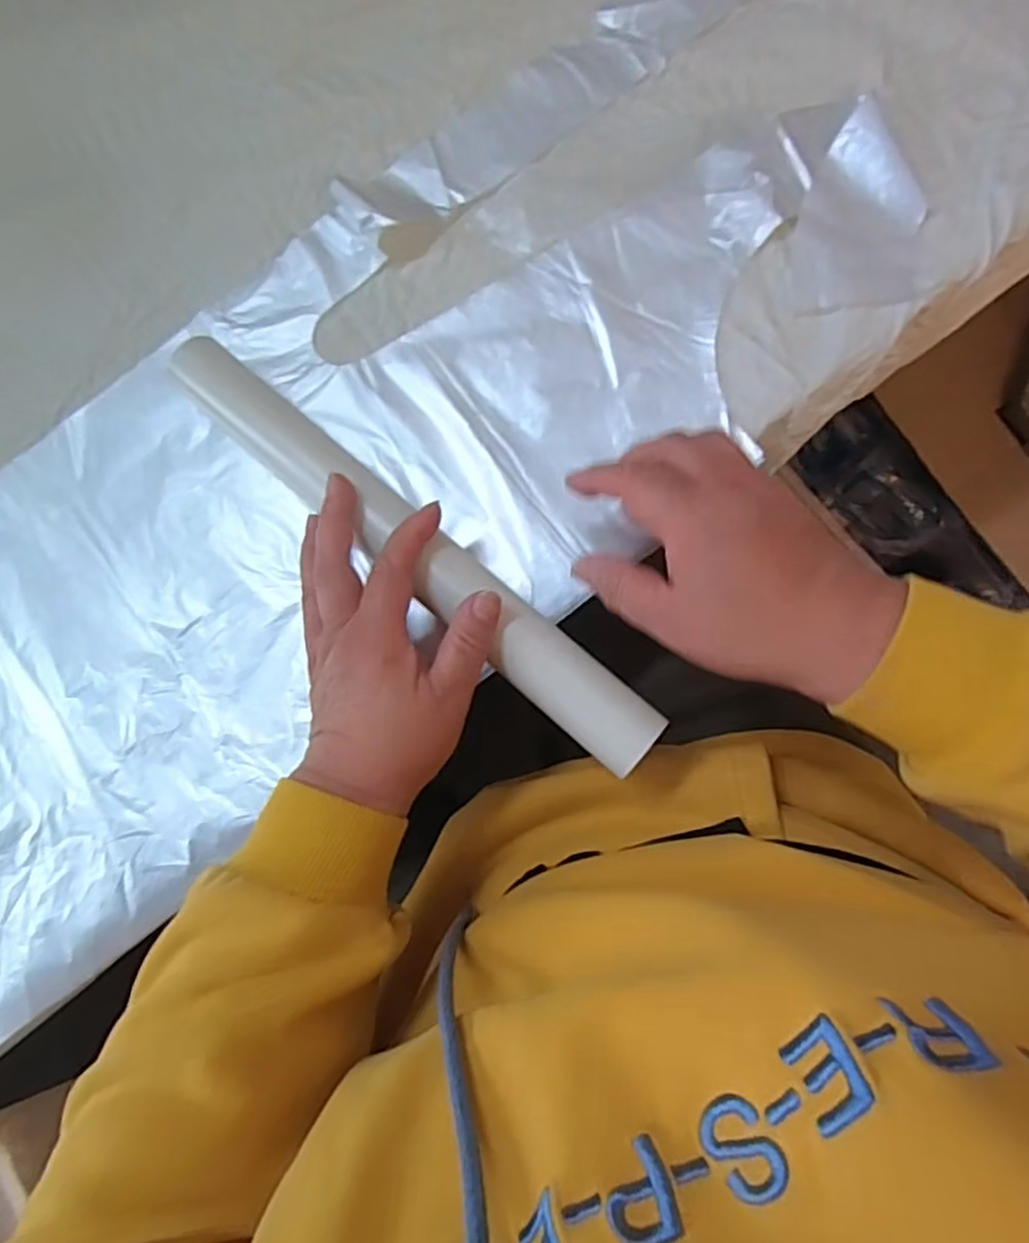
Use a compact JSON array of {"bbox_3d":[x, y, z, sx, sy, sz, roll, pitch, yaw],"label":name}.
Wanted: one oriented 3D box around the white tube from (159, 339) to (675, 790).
[{"bbox_3d":[-0.057,-0.043,0.383,0.349,0.039,0.041,41,90,15],"label":"white tube"}]

